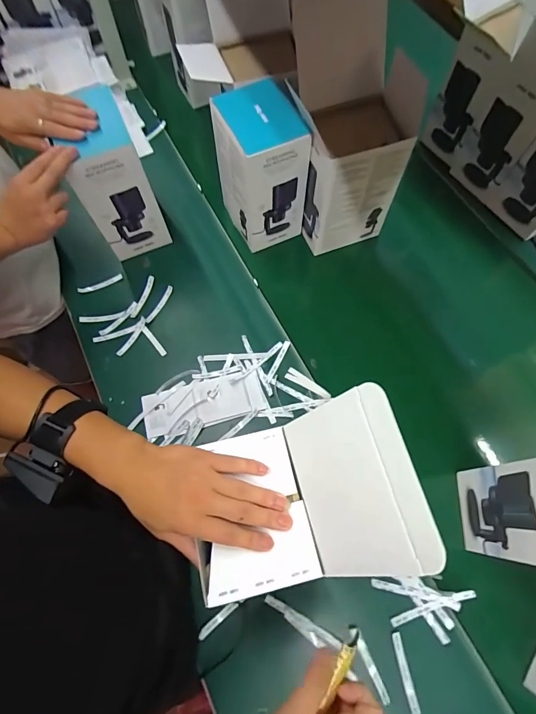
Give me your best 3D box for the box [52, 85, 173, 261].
[{"bbox_3d":[-0.278,-0.307,0.689,0.109,0.246,0.150,-24,69,-9],"label":"box"}]

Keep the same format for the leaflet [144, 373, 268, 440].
[{"bbox_3d":[-0.112,0.080,0.647,0.204,0.008,0.080,-14,66,-5],"label":"leaflet"}]

